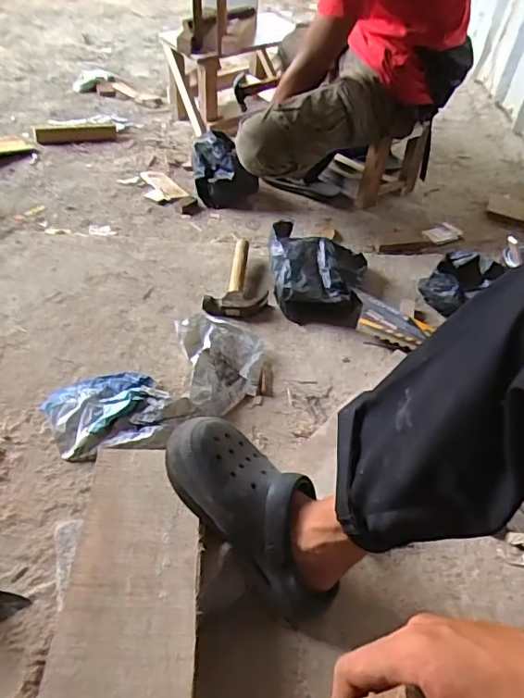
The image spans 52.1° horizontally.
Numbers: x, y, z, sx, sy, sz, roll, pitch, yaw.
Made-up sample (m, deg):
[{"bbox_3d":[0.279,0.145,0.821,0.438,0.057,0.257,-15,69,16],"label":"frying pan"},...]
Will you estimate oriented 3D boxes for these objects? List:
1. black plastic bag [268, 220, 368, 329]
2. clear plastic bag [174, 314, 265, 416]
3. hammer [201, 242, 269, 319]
[{"bbox_3d":[0.105,-0.144,1.089,0.200,0.124,0.194,10,44,5],"label":"black plastic bag"},{"bbox_3d":[-0.063,0.019,0.919,0.141,0.046,0.199,-8,45,-13],"label":"clear plastic bag"},{"bbox_3d":[-0.052,-0.146,1.109,0.125,0.043,0.215,3,44,-3],"label":"hammer"}]

